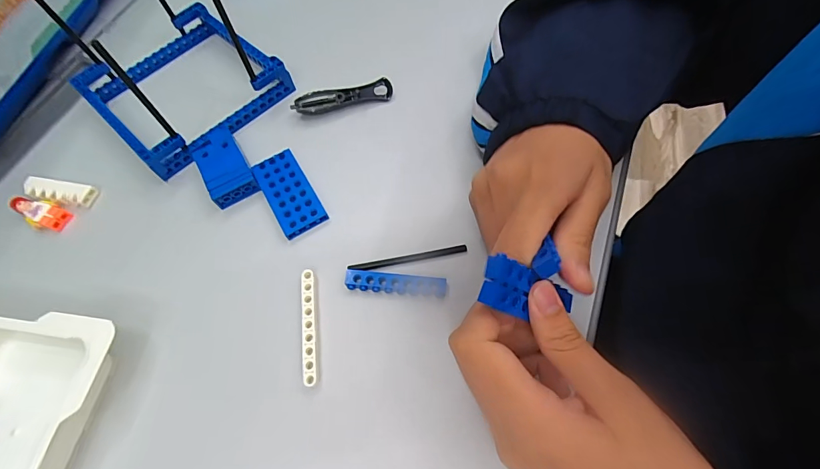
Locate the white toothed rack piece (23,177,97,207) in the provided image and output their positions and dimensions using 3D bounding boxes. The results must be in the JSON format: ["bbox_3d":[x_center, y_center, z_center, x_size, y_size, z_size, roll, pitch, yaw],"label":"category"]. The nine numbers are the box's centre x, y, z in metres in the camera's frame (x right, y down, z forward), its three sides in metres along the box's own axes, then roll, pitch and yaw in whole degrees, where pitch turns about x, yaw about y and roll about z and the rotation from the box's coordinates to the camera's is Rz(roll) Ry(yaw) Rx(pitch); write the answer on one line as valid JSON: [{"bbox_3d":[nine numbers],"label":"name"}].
[{"bbox_3d":[-0.266,-0.033,0.306,0.055,0.009,0.016,8,65,10],"label":"white toothed rack piece"}]

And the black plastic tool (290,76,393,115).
[{"bbox_3d":[-0.053,-0.109,0.322,0.079,0.017,0.013,-16,63,-2],"label":"black plastic tool"}]

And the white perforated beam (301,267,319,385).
[{"bbox_3d":[-0.061,0.056,0.247,0.010,0.009,0.069,-10,63,1],"label":"white perforated beam"}]

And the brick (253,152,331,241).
[{"bbox_3d":[-0.088,-0.030,0.290,0.031,0.008,0.069,-30,64,-9],"label":"brick"}]

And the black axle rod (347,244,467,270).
[{"bbox_3d":[-0.001,0.016,0.262,0.077,0.004,0.005,-10,63,1],"label":"black axle rod"}]

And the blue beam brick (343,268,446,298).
[{"bbox_3d":[-0.009,0.031,0.253,0.062,0.008,0.012,3,64,7],"label":"blue beam brick"}]

